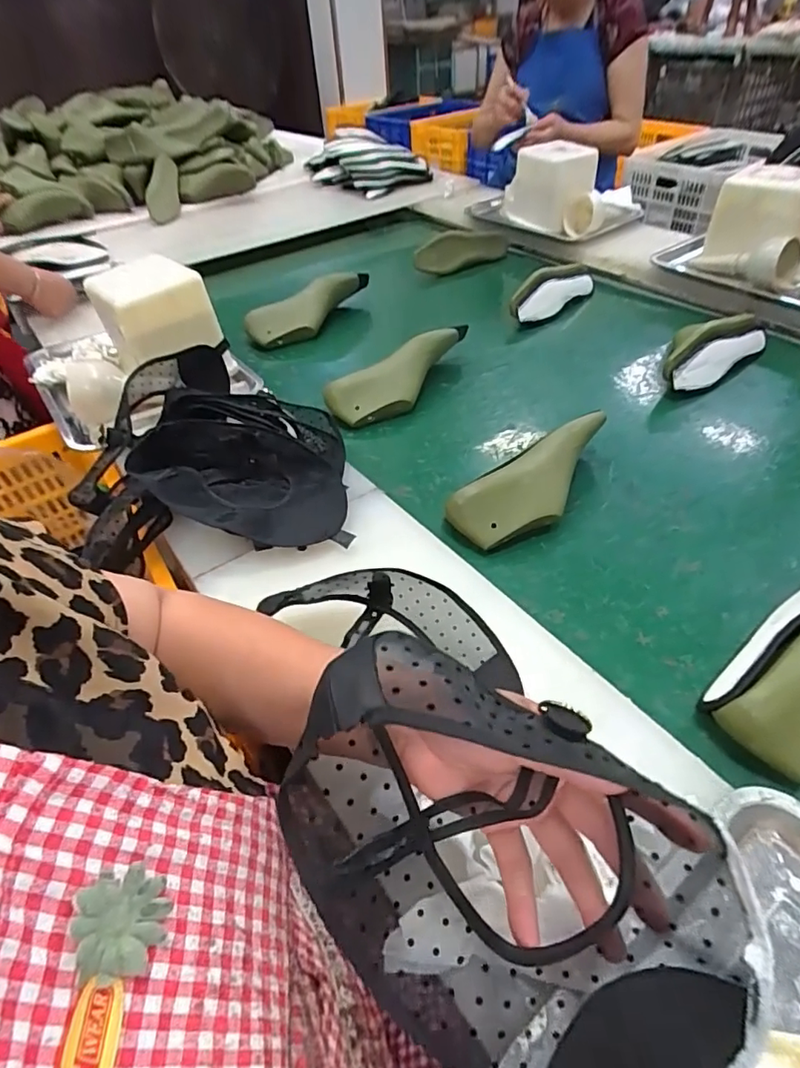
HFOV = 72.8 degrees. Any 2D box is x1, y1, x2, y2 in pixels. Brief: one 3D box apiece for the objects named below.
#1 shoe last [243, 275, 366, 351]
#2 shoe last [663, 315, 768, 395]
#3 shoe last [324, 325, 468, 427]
[{"bbox_3d":[-0.175,-0.471,1.137,0.304,0.099,0.090,-36,55,-28],"label":"shoe last"},{"bbox_3d":[0.514,-0.306,0.904,0.230,0.100,0.090,-33,53,-26],"label":"shoe last"},{"bbox_3d":[0.005,-0.270,0.911,0.105,0.082,0.288,31,55,28],"label":"shoe last"}]

